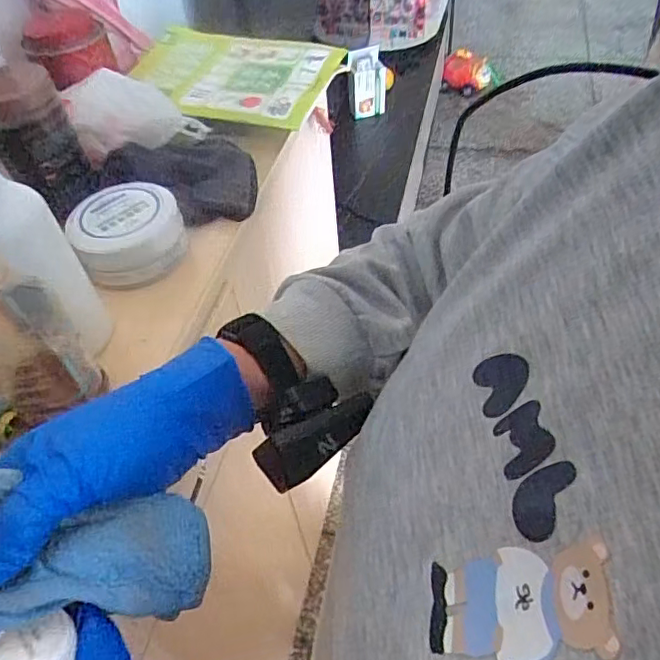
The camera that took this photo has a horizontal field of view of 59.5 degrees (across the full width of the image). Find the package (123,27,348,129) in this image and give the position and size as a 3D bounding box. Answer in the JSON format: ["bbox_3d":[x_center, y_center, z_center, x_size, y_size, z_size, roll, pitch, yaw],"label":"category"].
[{"bbox_3d":[-0.118,-0.316,0.710,0.237,0.018,0.177,10,55,9],"label":"package"}]

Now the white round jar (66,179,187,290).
[{"bbox_3d":[-0.191,-0.093,0.553,0.098,0.052,0.093,-20,50,-12],"label":"white round jar"}]

